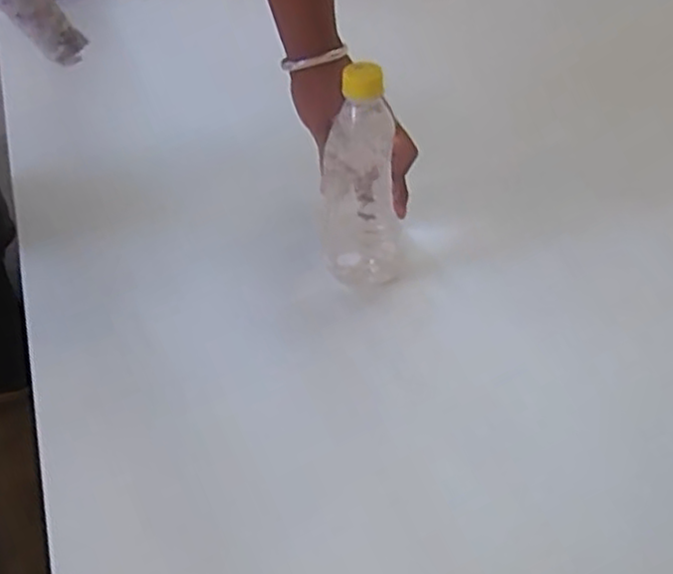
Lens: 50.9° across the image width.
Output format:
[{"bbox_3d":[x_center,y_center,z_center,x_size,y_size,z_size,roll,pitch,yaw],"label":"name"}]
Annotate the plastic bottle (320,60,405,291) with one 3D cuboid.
[{"bbox_3d":[0.020,-0.095,0.606,0.073,0.199,0.082,1,39,5],"label":"plastic bottle"}]

